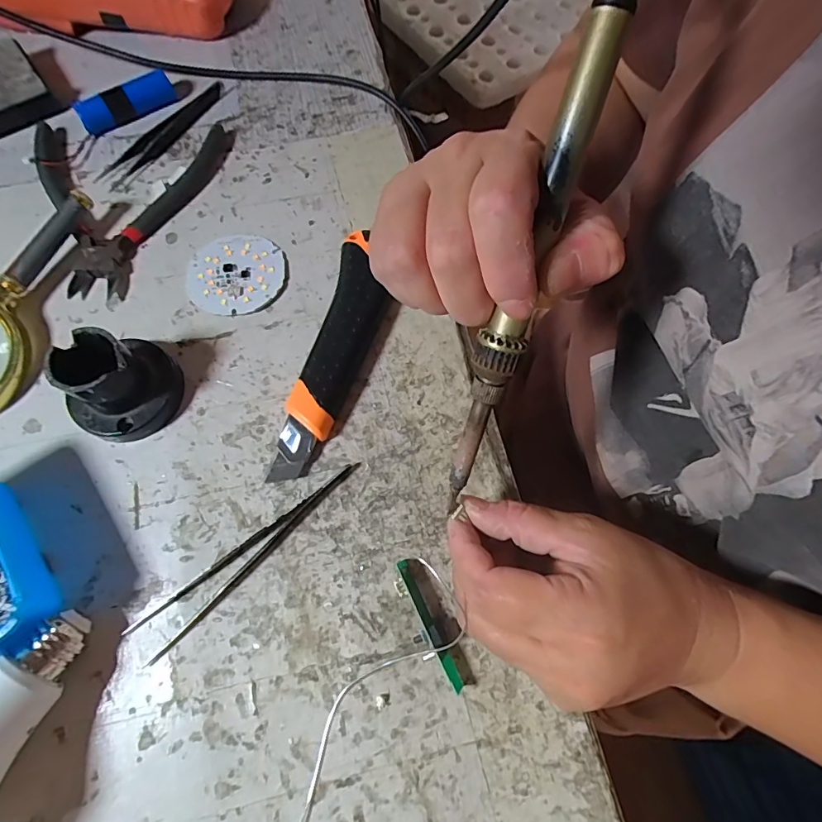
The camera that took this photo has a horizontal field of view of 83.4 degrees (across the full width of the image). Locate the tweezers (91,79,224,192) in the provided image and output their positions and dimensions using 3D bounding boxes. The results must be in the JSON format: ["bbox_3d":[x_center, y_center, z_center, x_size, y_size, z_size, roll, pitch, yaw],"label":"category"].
[{"bbox_3d":[-0.171,-0.193,0.322,0.017,0.007,0.111,37,74,11],"label":"tweezers"}]

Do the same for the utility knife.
[{"bbox_3d":[-0.042,-0.034,0.264,0.037,0.018,0.151,15,71,5],"label":"utility knife"}]

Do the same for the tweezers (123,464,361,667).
[{"bbox_3d":[-0.079,0.072,0.233,0.131,0.004,0.019,-38,75,-13],"label":"tweezers"}]

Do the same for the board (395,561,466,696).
[{"bbox_3d":[0.007,0.102,0.217,0.012,0.016,0.063,-25,73,-9],"label":"board"}]

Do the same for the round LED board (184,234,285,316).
[{"bbox_3d":[-0.110,-0.087,0.290,0.060,0.004,0.057,0,70,-1],"label":"round LED board"}]

